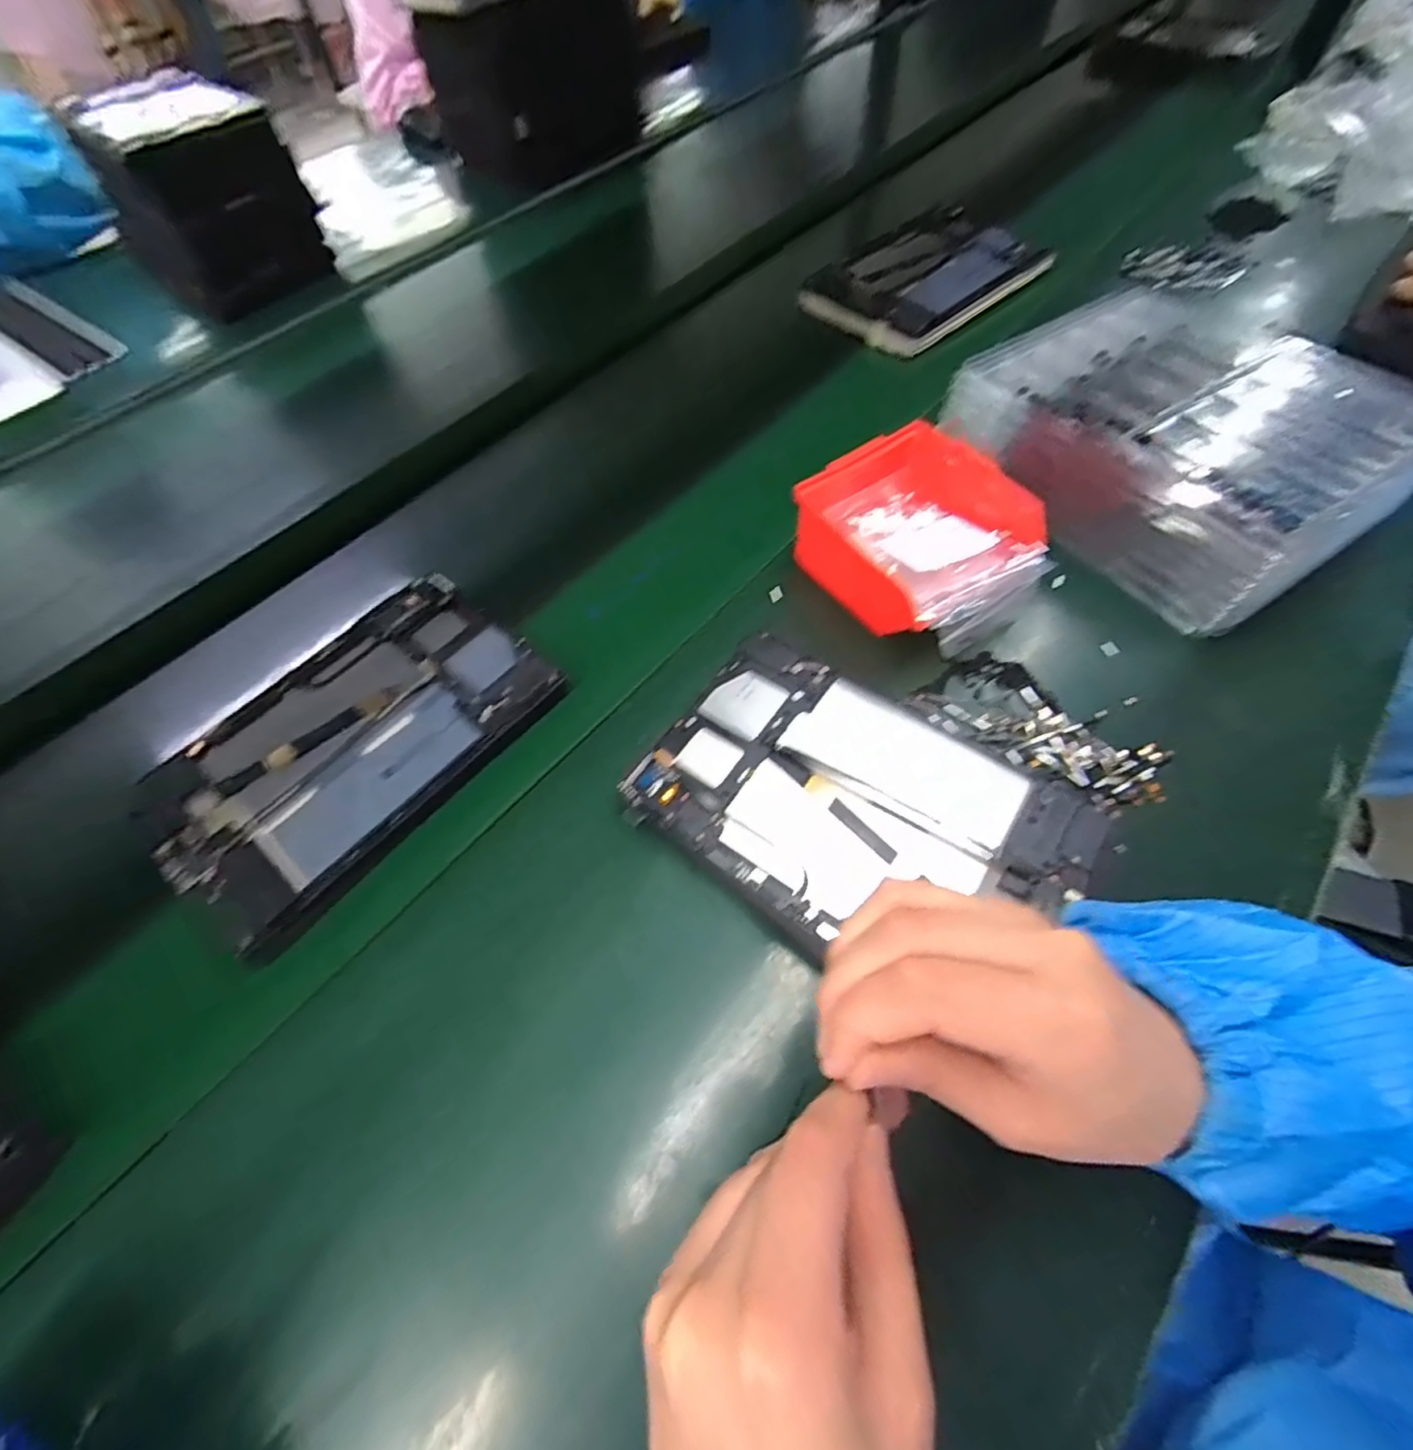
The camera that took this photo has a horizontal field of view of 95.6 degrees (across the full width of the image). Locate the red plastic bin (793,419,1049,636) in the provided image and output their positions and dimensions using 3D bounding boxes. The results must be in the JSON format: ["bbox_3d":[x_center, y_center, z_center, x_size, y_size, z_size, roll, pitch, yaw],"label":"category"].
[{"bbox_3d":[0.149,-0.138,0.463,0.126,0.057,0.146,-33,64,-15],"label":"red plastic bin"}]

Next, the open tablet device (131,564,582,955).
[{"bbox_3d":[-0.228,0.008,0.415,0.154,0.019,0.235,34,67,20],"label":"open tablet device"}]

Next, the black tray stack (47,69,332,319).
[{"bbox_3d":[-0.570,-0.595,0.723,0.217,0.144,0.162,40,69,22],"label":"black tray stack"}]

